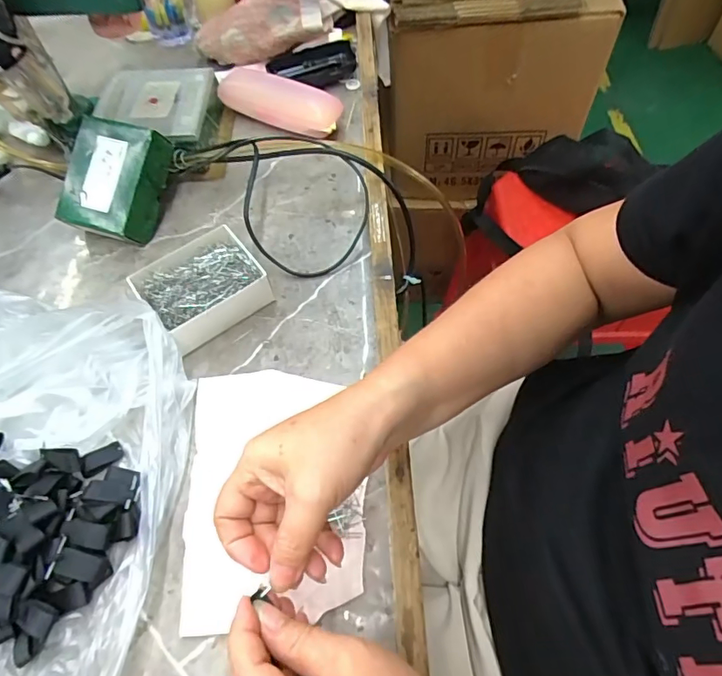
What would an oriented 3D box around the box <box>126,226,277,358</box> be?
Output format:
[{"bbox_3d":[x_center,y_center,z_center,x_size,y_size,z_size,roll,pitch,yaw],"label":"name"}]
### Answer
[{"bbox_3d":[-0.141,-0.046,0.441,0.096,0.047,0.081,-34,64,-16],"label":"box"}]

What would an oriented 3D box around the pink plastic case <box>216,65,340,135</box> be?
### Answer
[{"bbox_3d":[-0.100,-0.282,0.573,0.175,0.043,0.062,26,64,16],"label":"pink plastic case"}]

